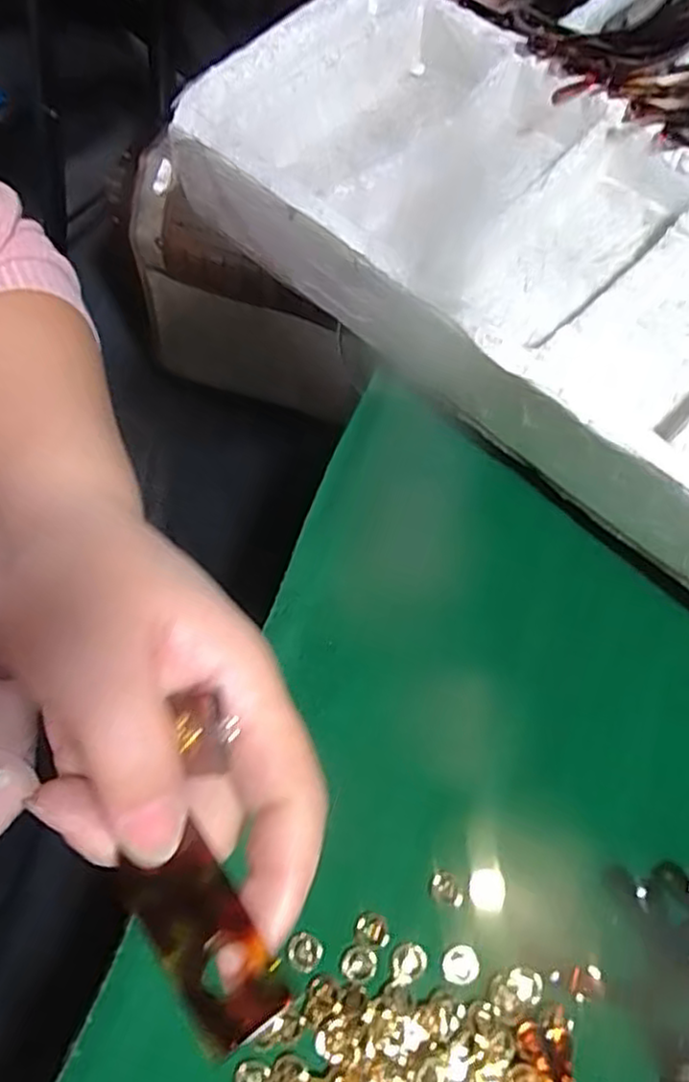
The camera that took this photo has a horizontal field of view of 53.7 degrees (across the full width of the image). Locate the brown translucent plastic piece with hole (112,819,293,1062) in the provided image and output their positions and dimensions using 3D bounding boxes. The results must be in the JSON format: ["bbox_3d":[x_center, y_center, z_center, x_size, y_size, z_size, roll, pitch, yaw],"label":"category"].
[{"bbox_3d":[-0.031,0.087,0.150,0.019,0.007,0.045,-41,63,-12],"label":"brown translucent plastic piece with hole"}]

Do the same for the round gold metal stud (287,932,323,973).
[{"bbox_3d":[-0.015,0.151,0.250,0.013,0.005,0.011,32,74,13],"label":"round gold metal stud"}]

